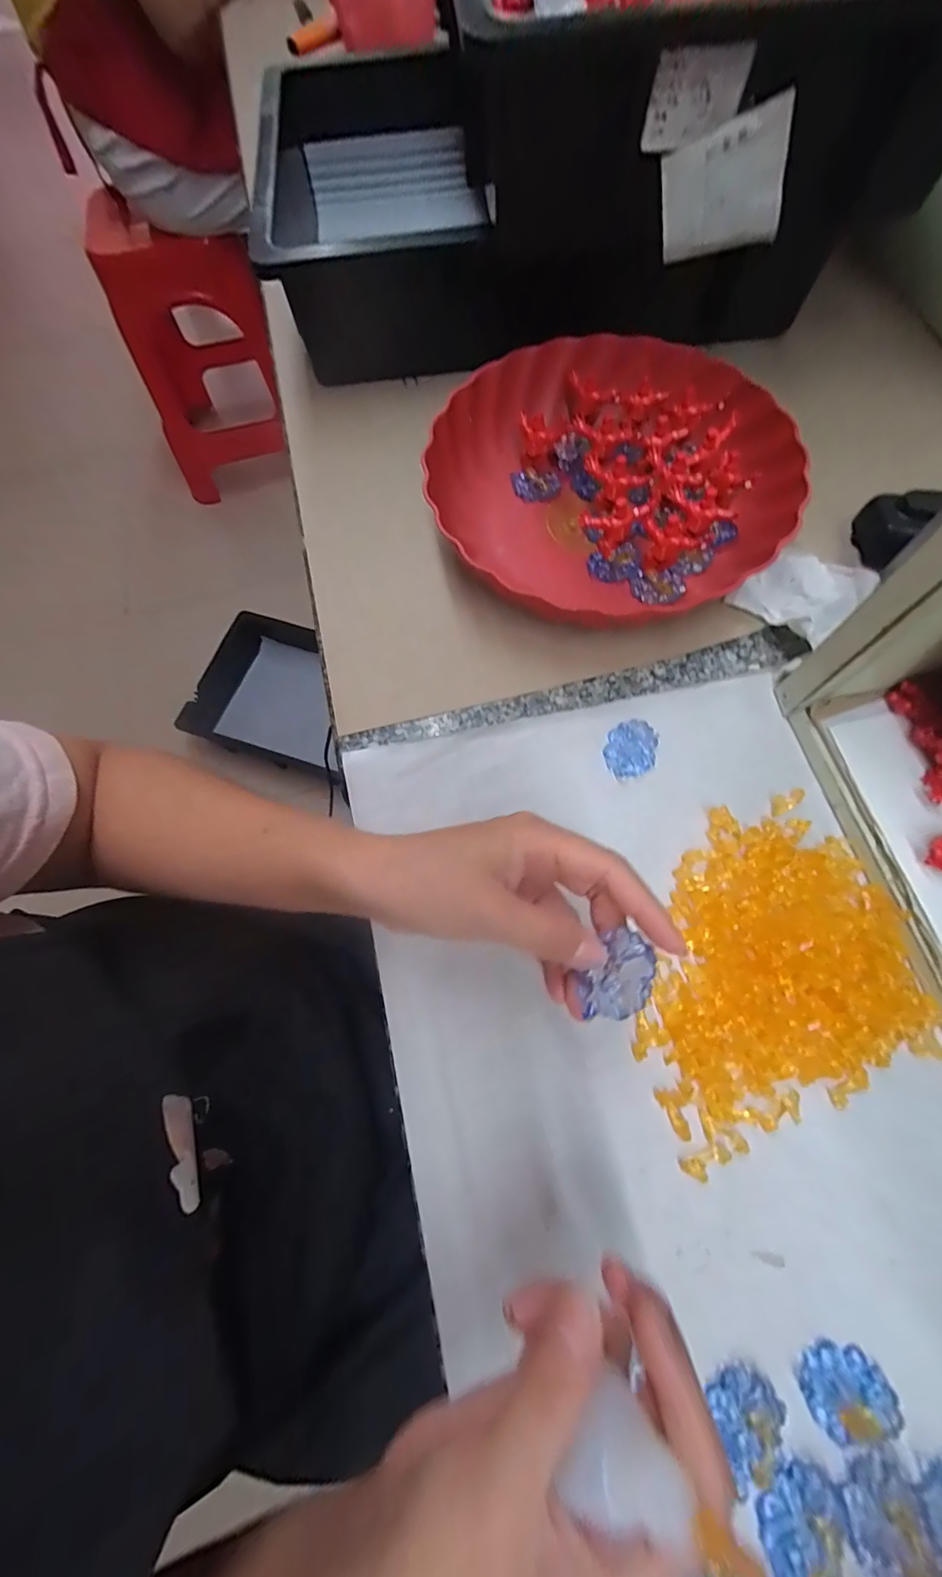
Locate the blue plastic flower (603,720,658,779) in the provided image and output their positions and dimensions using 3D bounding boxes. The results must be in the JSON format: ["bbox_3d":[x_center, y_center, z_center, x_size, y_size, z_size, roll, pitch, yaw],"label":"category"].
[{"bbox_3d":[0.100,-0.024,0.311,0.030,0.010,0.035,17,69,6],"label":"blue plastic flower"}]

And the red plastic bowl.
[{"bbox_3d":[0.092,-0.209,0.347,0.220,0.063,0.231,0,69,0],"label":"red plastic bowl"}]

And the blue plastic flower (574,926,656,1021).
[{"bbox_3d":[0.060,0.077,0.203,0.029,0.012,0.034,-3,63,44],"label":"blue plastic flower"}]

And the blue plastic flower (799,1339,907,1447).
[{"bbox_3d":[0.158,0.253,0.206,0.036,0.007,0.029,-6,69,-3],"label":"blue plastic flower"}]

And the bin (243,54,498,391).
[{"bbox_3d":[-0.086,-0.482,0.424,0.165,0.115,0.324,-7,69,-3],"label":"bin"}]

